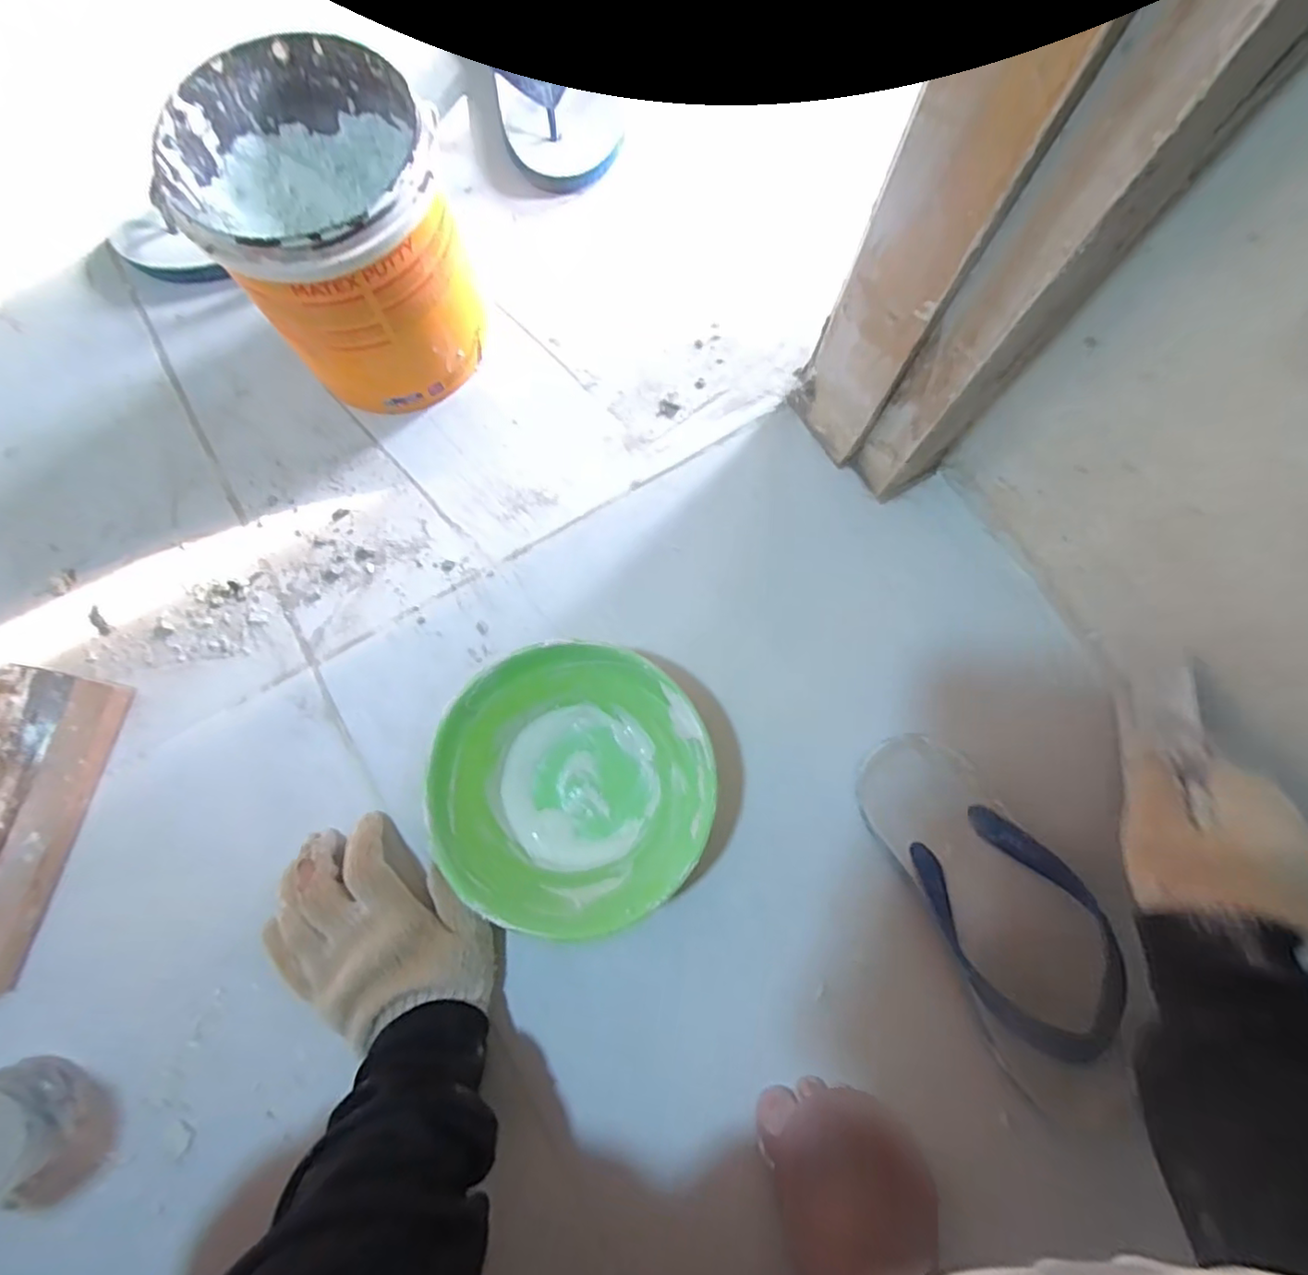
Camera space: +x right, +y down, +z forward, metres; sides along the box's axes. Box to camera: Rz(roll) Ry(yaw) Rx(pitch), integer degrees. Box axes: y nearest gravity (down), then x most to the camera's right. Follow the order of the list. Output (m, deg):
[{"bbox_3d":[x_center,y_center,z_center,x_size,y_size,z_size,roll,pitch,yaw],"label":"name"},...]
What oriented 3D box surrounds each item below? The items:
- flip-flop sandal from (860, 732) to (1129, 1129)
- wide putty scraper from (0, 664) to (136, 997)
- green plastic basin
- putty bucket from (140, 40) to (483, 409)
[{"bbox_3d":[0.218,0.168,0.398,0.096,0.041,0.231,-23,66,-6],"label":"flip-flop sandal"},{"bbox_3d":[-0.447,0.121,0.429,0.120,0.021,0.200,13,78,2],"label":"wide putty scraper"},{"bbox_3d":[-0.048,0.093,0.405,0.161,0.071,0.162,0,78,-1],"label":"green plastic basin"},{"bbox_3d":[-0.206,-0.264,0.433,0.137,0.162,0.149,0,78,-1],"label":"putty bucket"}]

